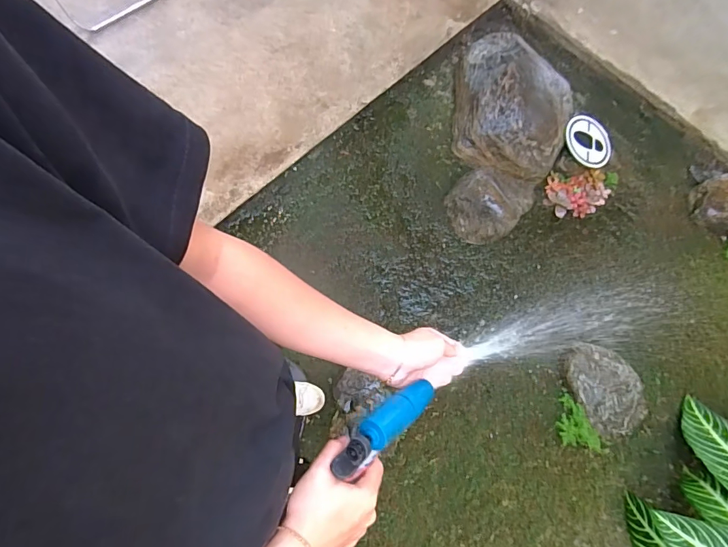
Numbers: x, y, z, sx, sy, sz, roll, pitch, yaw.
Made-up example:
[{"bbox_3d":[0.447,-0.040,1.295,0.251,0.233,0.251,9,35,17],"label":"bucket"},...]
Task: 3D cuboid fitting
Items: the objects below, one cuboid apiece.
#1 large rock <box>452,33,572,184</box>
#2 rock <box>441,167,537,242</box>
[{"bbox_3d":[0.514,-0.611,1.487,0.366,0.182,0.576,7,71,-1],"label":"large rock"},{"bbox_3d":[0.410,-0.241,1.401,0.230,0.087,0.289,41,75,13],"label":"rock"}]

